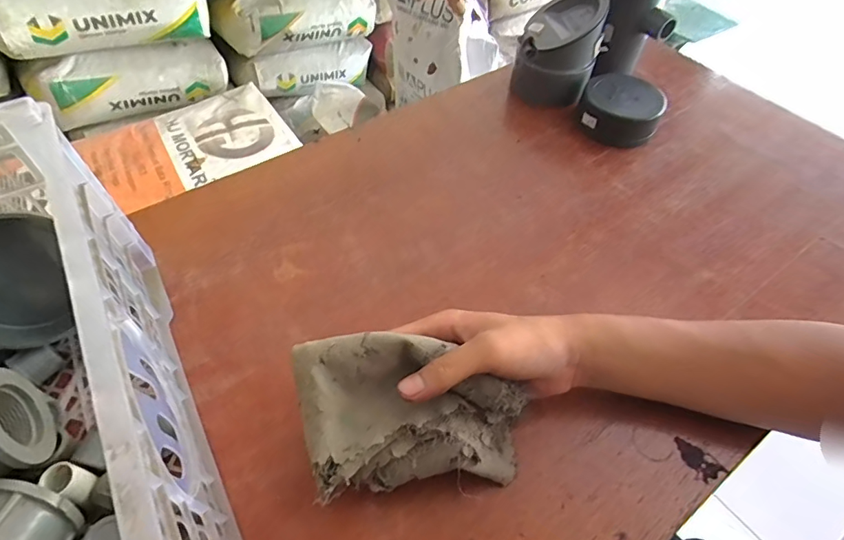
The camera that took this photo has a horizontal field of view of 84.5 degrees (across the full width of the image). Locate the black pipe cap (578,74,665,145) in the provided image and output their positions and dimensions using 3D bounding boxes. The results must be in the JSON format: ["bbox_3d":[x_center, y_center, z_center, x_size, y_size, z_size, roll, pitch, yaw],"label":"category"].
[{"bbox_3d":[0.233,-0.191,0.541,0.087,0.042,0.084,1,54,-1],"label":"black pipe cap"}]

